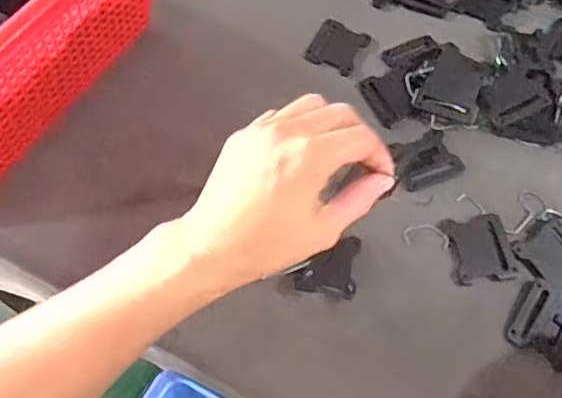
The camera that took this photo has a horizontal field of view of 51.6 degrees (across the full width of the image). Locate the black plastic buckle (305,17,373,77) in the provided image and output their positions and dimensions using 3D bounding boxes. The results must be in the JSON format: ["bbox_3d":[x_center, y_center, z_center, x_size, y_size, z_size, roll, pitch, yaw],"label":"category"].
[{"bbox_3d":[0.049,-0.132,0.500,0.043,0.004,0.049,26,65,11],"label":"black plastic buckle"}]

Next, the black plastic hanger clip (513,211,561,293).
[{"bbox_3d":[0.193,0.038,0.413,0.046,0.004,0.054,-19,65,-11],"label":"black plastic hanger clip"}]

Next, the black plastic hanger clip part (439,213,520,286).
[{"bbox_3d":[0.142,0.035,0.415,0.046,0.004,0.050,-6,63,-5],"label":"black plastic hanger clip part"}]

